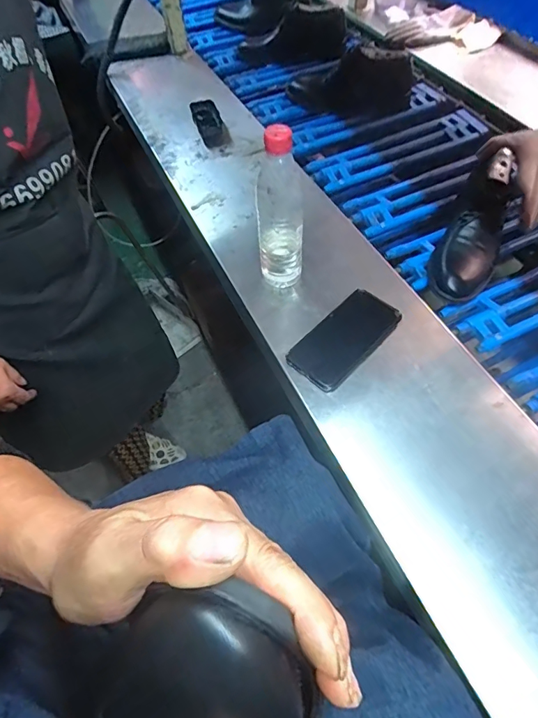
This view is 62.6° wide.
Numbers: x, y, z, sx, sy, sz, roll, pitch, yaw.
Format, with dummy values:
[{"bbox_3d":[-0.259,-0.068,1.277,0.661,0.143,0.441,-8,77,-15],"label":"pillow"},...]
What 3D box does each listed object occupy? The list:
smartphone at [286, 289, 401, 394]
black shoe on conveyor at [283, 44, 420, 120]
[{"bbox_3d":[0.103,-0.029,0.598,0.165,0.010,0.081,-40,64,-22],"label":"smartphone"},{"bbox_3d":[0.171,-0.609,0.985,0.275,0.123,0.086,8,56,22],"label":"black shoe on conveyor"}]

